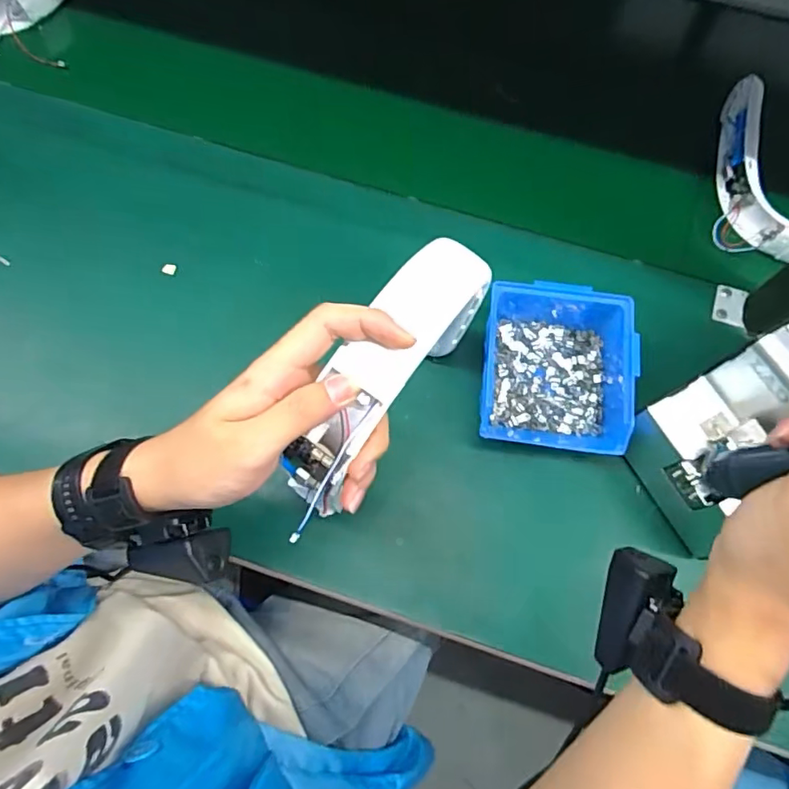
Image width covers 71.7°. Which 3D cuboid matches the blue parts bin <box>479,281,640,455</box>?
[{"bbox_3d":[0.142,-0.021,0.474,0.134,0.056,0.140,6,74,2],"label":"blue parts bin"}]

